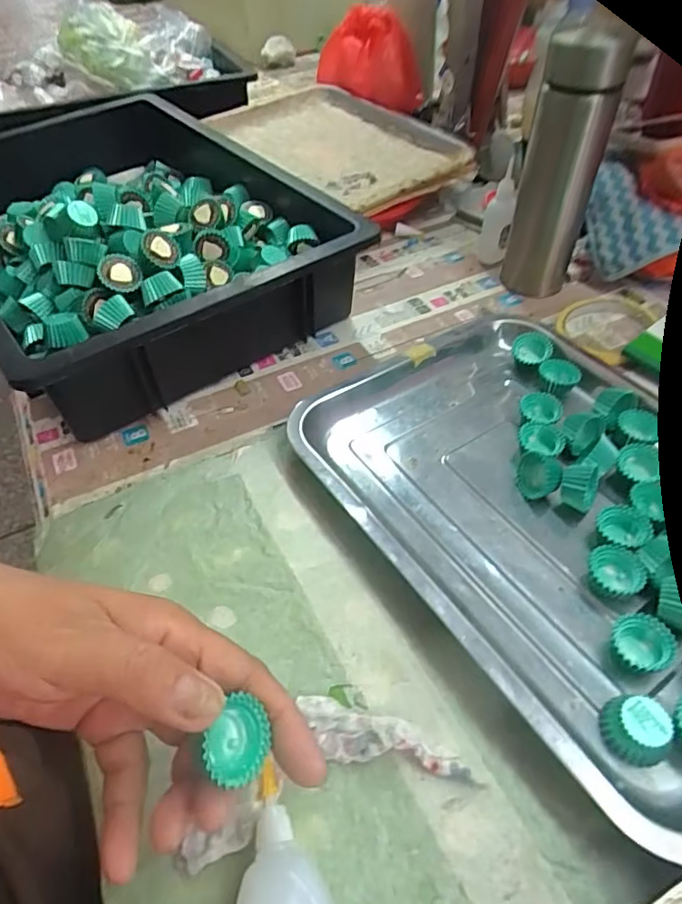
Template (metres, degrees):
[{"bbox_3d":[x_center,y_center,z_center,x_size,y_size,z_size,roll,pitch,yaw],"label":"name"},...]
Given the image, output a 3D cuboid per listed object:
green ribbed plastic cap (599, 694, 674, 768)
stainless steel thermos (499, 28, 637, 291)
[{"bbox_3d":[0.147,0.138,0.272,0.027,0.020,0.027,-1,48,1],"label":"green ribbed plastic cap"},{"bbox_3d":[0.189,-0.239,0.480,0.062,0.207,0.056,13,50,14],"label":"stainless steel thermos"}]

